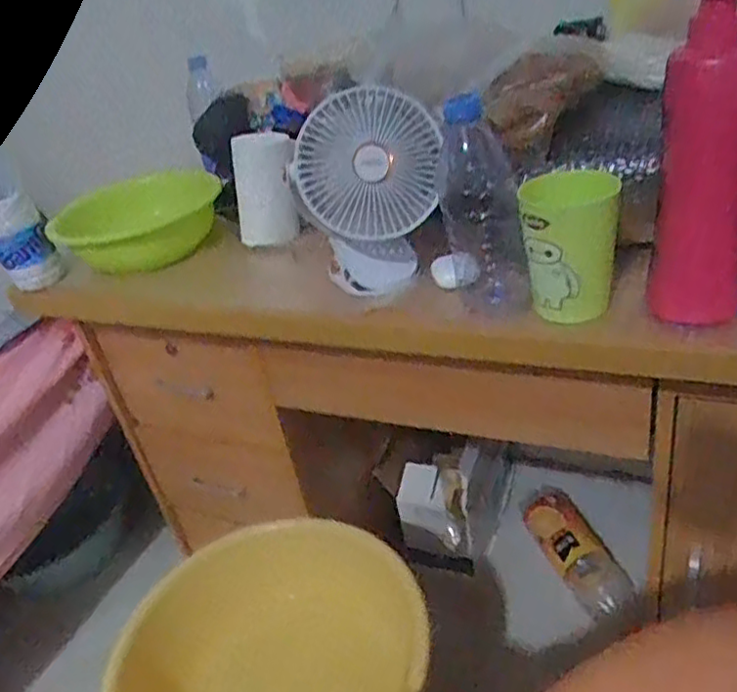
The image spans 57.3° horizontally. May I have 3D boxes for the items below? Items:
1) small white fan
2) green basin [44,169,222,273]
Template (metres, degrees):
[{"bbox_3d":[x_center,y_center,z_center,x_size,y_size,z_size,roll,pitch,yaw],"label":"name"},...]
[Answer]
[{"bbox_3d":[0.001,-0.147,0.682,0.139,0.193,0.088,-2,33,15],"label":"small white fan"},{"bbox_3d":[-0.343,-0.183,0.985,0.246,0.079,0.223,-13,32,-2],"label":"green basin"}]

